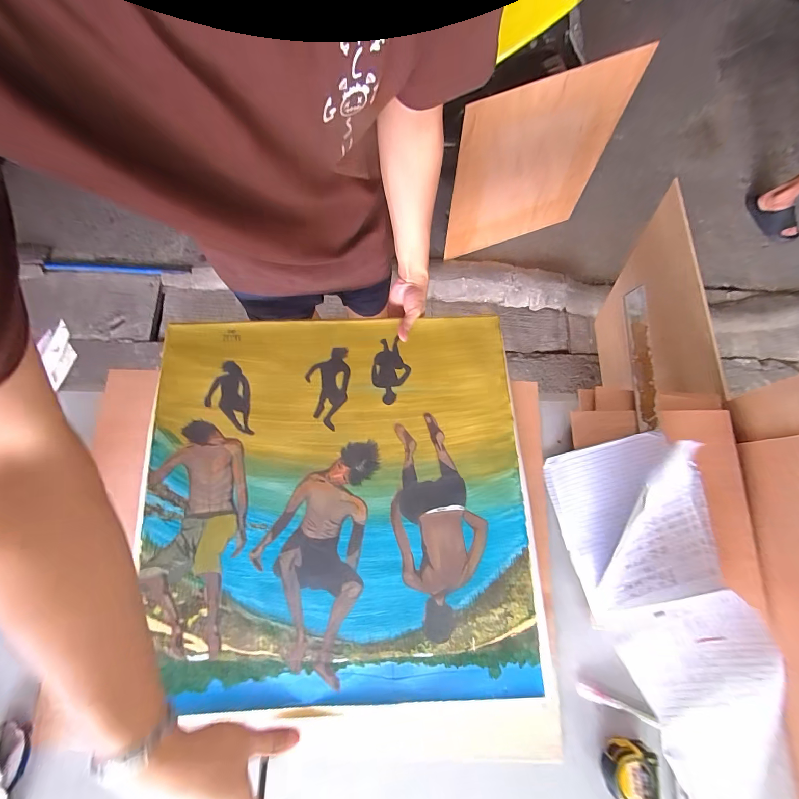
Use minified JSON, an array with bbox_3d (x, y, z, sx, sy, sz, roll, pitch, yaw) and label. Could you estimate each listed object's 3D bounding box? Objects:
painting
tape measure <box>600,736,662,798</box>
[{"bbox_3d":[-0.102,0.153,0.560,0.592,0.021,0.603,-3,78,0],"label":"painting"},{"bbox_3d":[0.316,0.589,0.478,0.068,0.045,0.203,6,90,1],"label":"tape measure"}]

